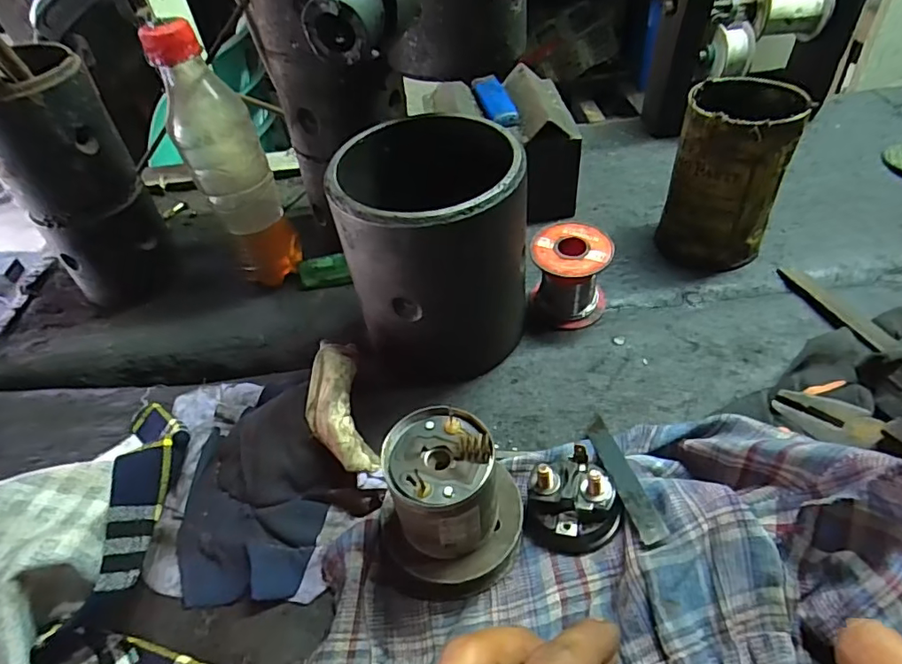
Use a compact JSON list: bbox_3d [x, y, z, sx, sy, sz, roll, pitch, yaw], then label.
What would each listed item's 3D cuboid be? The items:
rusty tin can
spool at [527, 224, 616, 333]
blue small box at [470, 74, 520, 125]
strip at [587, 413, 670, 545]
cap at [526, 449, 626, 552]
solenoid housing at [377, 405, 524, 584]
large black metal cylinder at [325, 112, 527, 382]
[{"bbox_3d":[0.199,-0.112,0.392,0.068,0.115,0.081,16,49,22],"label":"rusty tin can"},{"bbox_3d":[0.083,-0.037,0.377,0.052,0.057,0.052,5,45,12],"label":"spool"},{"bbox_3d":[0.037,-0.197,0.455,0.021,0.014,0.075,-12,44,-5],"label":"blue small box"},{"bbox_3d":[0.090,0.074,0.287,0.012,0.005,0.085,-9,30,-2],"label":"strip"},{"bbox_3d":[0.061,0.084,0.274,0.043,0.032,0.041,-4,44,4],"label":"cap"},{"bbox_3d":[0.000,0.080,0.262,0.066,0.069,0.065,10,46,17],"label":"solenoid housing"},{"bbox_3d":[-0.008,-0.048,0.338,0.105,0.144,0.102,-6,44,1],"label":"large black metal cylinder"}]

